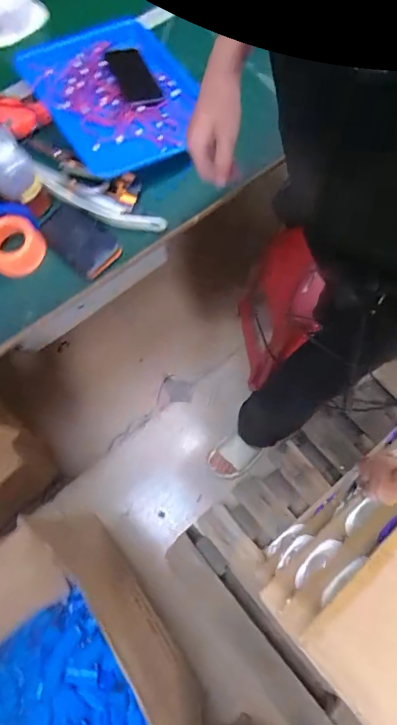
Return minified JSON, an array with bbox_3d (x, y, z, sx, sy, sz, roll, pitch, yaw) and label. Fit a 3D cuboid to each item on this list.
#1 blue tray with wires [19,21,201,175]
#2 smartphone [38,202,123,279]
[{"bbox_3d":[-0.144,-0.478,0.749,0.249,0.028,0.334,-31,75,-10],"label":"blue tray with wires"},{"bbox_3d":[-0.187,-0.194,0.669,0.129,0.017,0.073,40,76,12],"label":"smartphone"}]

